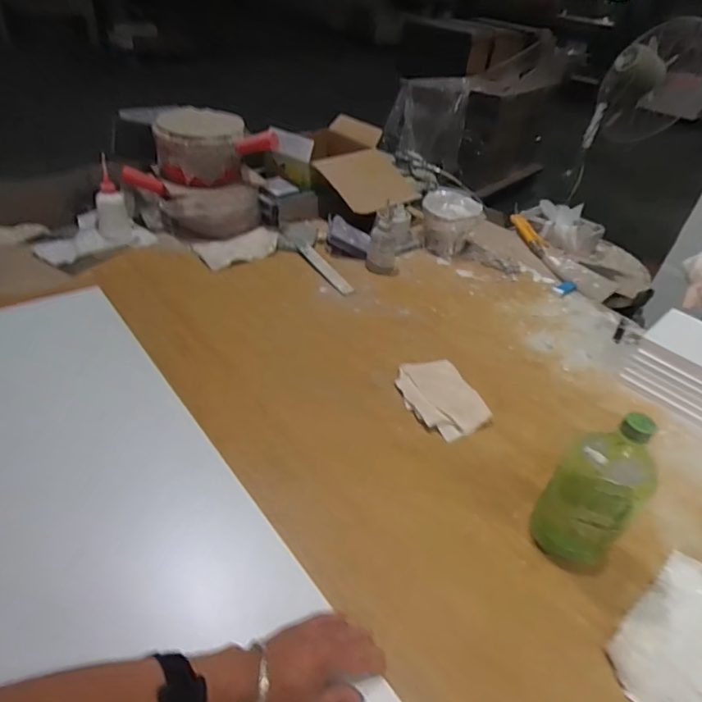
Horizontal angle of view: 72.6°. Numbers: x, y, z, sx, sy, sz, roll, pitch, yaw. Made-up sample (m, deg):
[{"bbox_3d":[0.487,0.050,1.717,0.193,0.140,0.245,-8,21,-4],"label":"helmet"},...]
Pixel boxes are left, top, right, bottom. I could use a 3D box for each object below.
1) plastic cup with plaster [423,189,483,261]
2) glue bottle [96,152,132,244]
[{"bbox_3d":[0.236,-0.304,1.159,0.136,0.118,0.118,12,41,9],"label":"plastic cup with plaster"},{"bbox_3d":[-0.537,-0.334,1.058,0.066,0.174,0.060,-8,21,-15],"label":"glue bottle"}]

